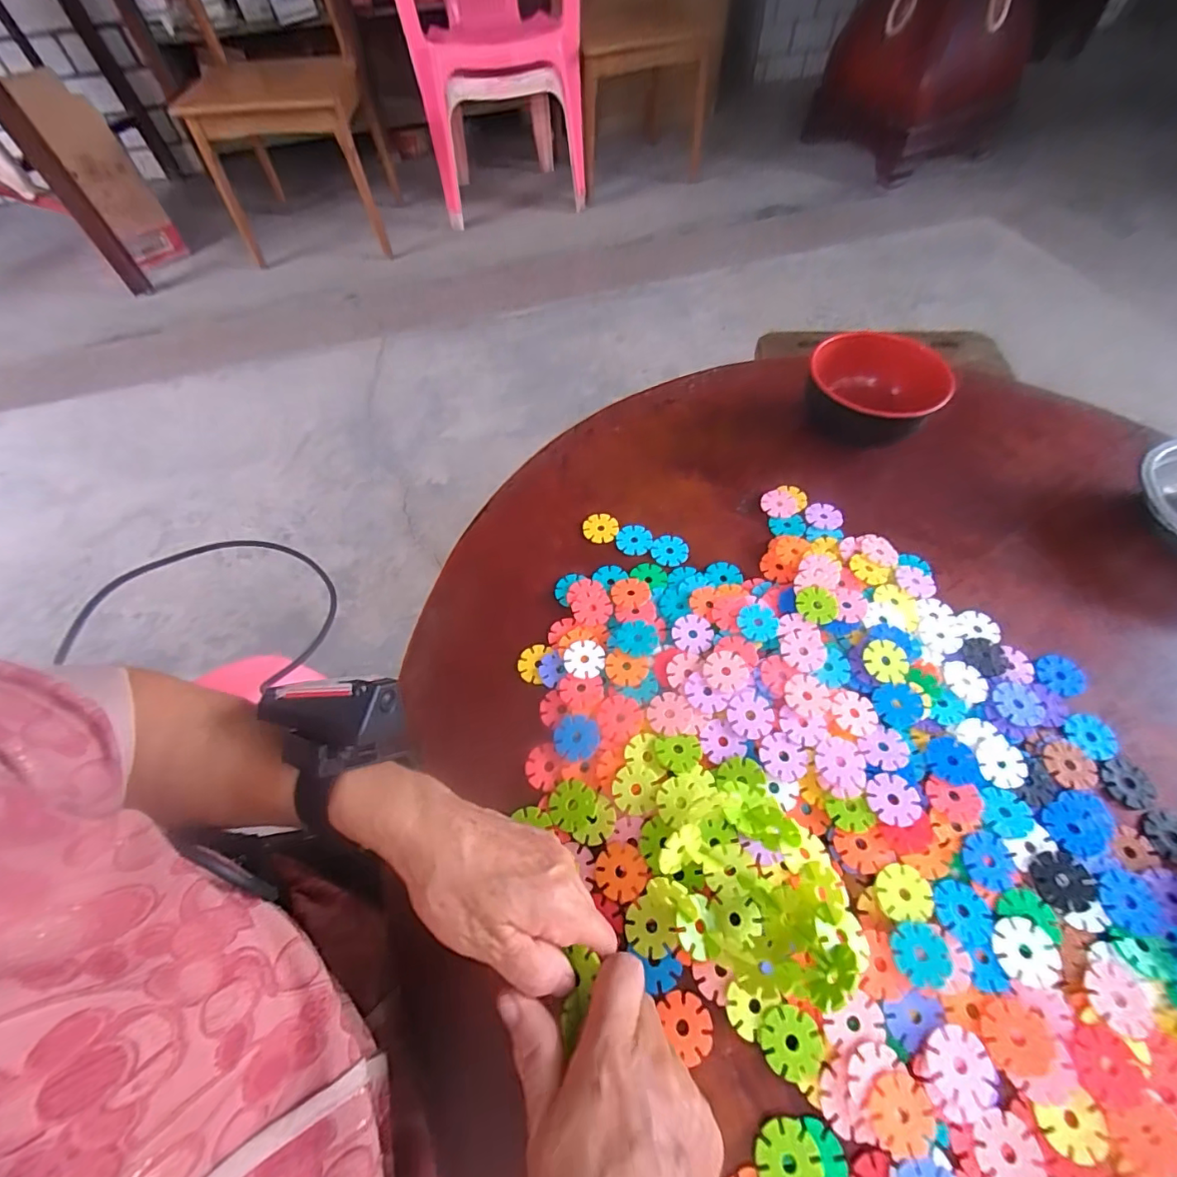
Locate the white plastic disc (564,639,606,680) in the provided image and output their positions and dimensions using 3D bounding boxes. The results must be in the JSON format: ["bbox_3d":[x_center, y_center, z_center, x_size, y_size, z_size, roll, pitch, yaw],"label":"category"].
[{"bbox_3d":[-0.002,0.054,0.394,0.031,0.004,0.029,0,58,0],"label":"white plastic disc"}]

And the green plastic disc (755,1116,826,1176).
[{"bbox_3d":[0.099,0.284,0.255,0.030,0.004,0.032,0,58,0],"label":"green plastic disc"}]

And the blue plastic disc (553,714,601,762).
[{"bbox_3d":[-0.008,0.105,0.365,0.032,0.004,0.031,-5,62,9],"label":"blue plastic disc"}]

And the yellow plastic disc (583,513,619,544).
[{"bbox_3d":[0.012,-0.056,0.484,0.031,0.005,0.031,0,58,0],"label":"yellow plastic disc"}]

